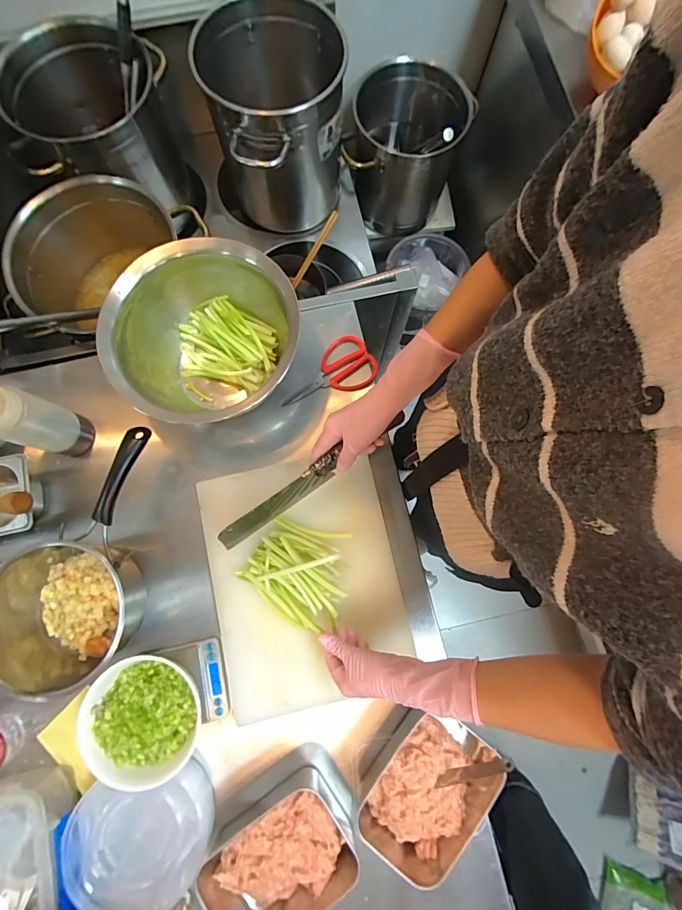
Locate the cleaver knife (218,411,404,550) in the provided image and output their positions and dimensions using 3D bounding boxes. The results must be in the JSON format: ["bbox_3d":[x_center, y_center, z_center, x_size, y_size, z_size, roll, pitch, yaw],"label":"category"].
[{"bbox_3d":[-0.042,0.033,0.524,0.297,0.070,0.021,-37,82,5],"label":"cleaver knife"}]

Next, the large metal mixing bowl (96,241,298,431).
[{"bbox_3d":[-0.195,-0.171,0.566,0.238,0.143,0.256,44,83,7],"label":"large metal mixing bowl"}]

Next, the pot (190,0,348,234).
[{"bbox_3d":[-0.136,-0.755,0.898,0.305,0.290,0.372,-13,80,-2],"label":"pot"}]

